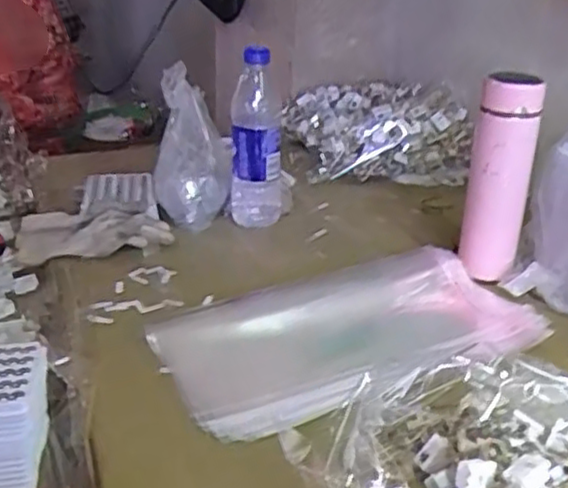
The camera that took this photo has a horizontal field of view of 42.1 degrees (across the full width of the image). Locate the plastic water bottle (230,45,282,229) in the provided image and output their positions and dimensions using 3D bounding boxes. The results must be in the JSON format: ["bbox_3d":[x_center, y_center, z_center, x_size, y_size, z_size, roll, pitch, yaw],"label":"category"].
[{"bbox_3d":[-0.037,-0.126,0.918,0.066,0.217,0.061,0,25,-3],"label":"plastic water bottle"}]

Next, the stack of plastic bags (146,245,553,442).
[{"bbox_3d":[0.068,0.081,0.710,0.357,0.035,0.182,-13,27,-25],"label":"stack of plastic bags"}]

